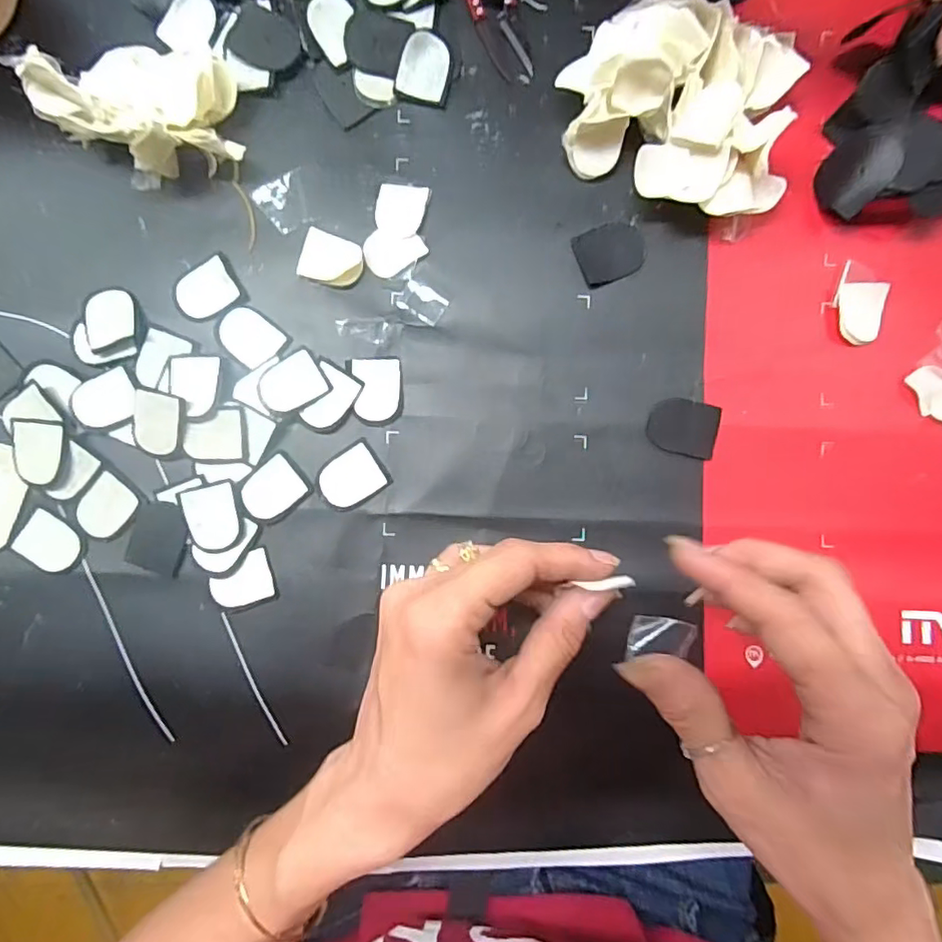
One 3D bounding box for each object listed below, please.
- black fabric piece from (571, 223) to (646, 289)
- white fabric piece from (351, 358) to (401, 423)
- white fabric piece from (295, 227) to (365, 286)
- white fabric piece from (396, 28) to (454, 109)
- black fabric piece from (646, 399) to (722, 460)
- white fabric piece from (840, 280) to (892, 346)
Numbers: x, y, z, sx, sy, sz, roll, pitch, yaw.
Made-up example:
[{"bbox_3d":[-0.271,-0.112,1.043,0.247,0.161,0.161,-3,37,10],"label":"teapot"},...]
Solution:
[{"bbox_3d":[0.071,-0.111,0.294,0.034,0.004,0.028,-21,88,0],"label":"black fabric piece"},{"bbox_3d":[-0.048,-0.041,0.295,0.023,0.004,0.031,2,88,0],"label":"white fabric piece"},{"bbox_3d":[-0.070,-0.106,0.291,0.030,0.007,0.024,16,88,1],"label":"white fabric piece"},{"bbox_3d":[-0.022,-0.205,0.296,0.026,0.004,0.034,11,101,-7],"label":"white fabric piece"},{"bbox_3d":[0.107,-0.022,0.292,0.034,0.005,0.027,14,88,1],"label":"black fabric piece"},{"bbox_3d":[0.196,-0.079,0.292,0.022,0.005,0.031,8,88,0],"label":"white fabric piece"}]

